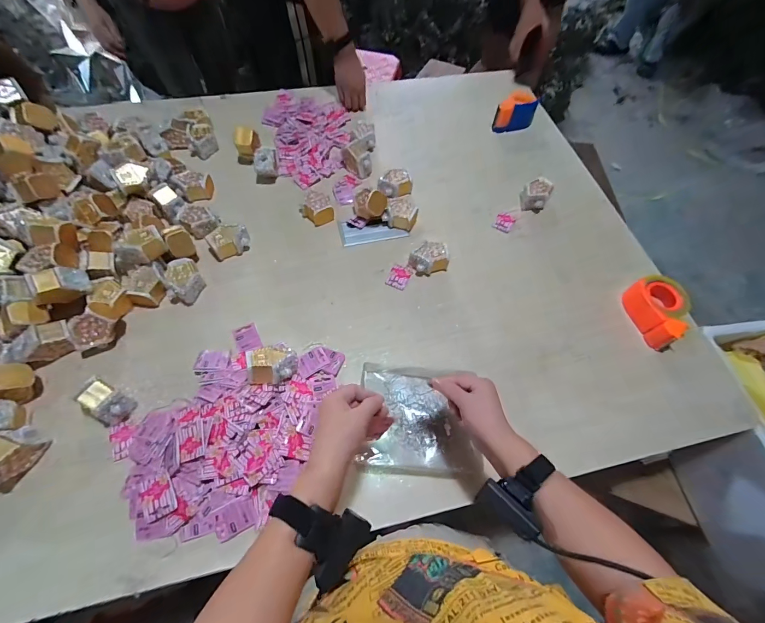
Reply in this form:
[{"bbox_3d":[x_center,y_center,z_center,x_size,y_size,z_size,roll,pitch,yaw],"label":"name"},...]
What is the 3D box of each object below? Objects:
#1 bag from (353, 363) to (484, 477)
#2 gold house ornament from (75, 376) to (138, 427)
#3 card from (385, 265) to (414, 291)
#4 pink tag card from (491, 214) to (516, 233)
[{"bbox_3d":[0.065,0.190,0.634,0.203,0.020,0.183,4,63,-1],"label":"bag"},{"bbox_3d":[-0.469,0.155,0.595,0.069,0.075,0.054,31,65,12],"label":"gold house ornament"},{"bbox_3d":[0.036,-0.075,0.773,0.044,0.004,0.055,23,68,7],"label":"card"},{"bbox_3d":[0.297,-0.218,0.856,0.044,0.004,0.056,31,65,12],"label":"pink tag card"}]

